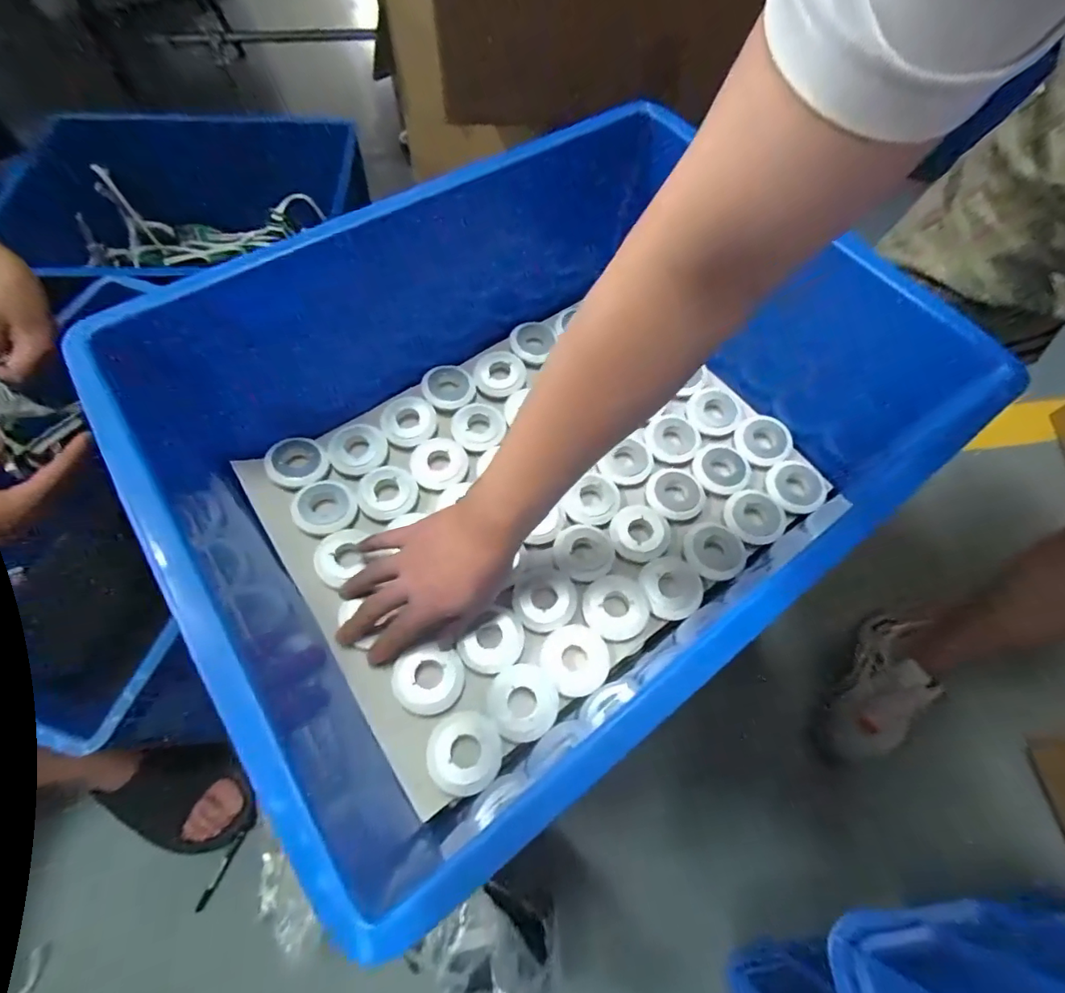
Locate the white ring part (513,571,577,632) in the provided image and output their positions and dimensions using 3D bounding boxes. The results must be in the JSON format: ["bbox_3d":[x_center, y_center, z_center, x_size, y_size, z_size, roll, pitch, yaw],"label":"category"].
[{"bbox_3d":[0.012,0.094,0.450,0.055,0.012,0.053,1,65,-2],"label":"white ring part"}]

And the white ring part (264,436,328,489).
[{"bbox_3d":[-0.230,-0.035,0.483,0.053,0.012,0.054,1,65,-2],"label":"white ring part"}]

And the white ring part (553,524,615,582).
[{"bbox_3d":[0.049,0.053,0.472,0.055,0.009,0.056,1,65,-2],"label":"white ring part"}]

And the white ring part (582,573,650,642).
[{"bbox_3d":[0.074,0.098,0.442,0.057,0.008,0.057,1,65,-2],"label":"white ring part"}]

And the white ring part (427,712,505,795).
[{"bbox_3d":[-0.052,0.198,0.384,0.054,0.015,0.055,-13,66,-9],"label":"white ring part"}]

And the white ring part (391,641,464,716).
[{"bbox_3d":[-0.084,0.149,0.406,0.055,0.013,0.051,1,65,-2],"label":"white ring part"}]

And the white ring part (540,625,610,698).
[{"bbox_3d":[0.036,0.138,0.420,0.056,0.008,0.056,1,65,-2],"label":"white ring part"}]

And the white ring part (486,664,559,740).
[{"bbox_3d":[-0.009,0.168,0.407,0.054,0.007,0.057,-33,70,-16],"label":"white ring part"}]

